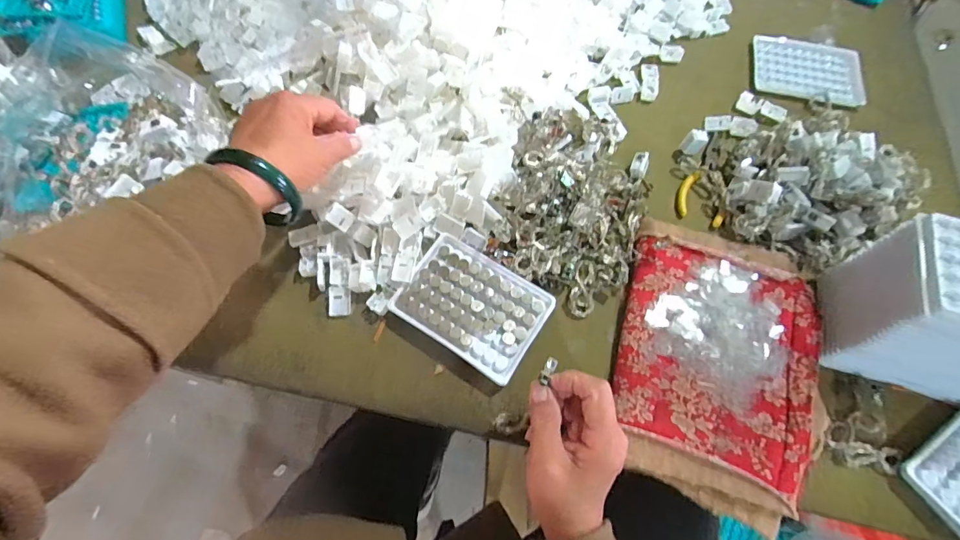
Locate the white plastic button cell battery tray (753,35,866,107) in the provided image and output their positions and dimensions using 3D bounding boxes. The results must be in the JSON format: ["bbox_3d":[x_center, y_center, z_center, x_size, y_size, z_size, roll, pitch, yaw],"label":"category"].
[{"bbox_3d":[0.410,-0.252,0.550,0.127,0.012,0.101,11,67,3],"label":"white plastic button cell battery tray"}]

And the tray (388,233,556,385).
[{"bbox_3d":[-0.006,0.032,0.410,0.127,0.023,0.095,32,70,12],"label":"tray"}]

